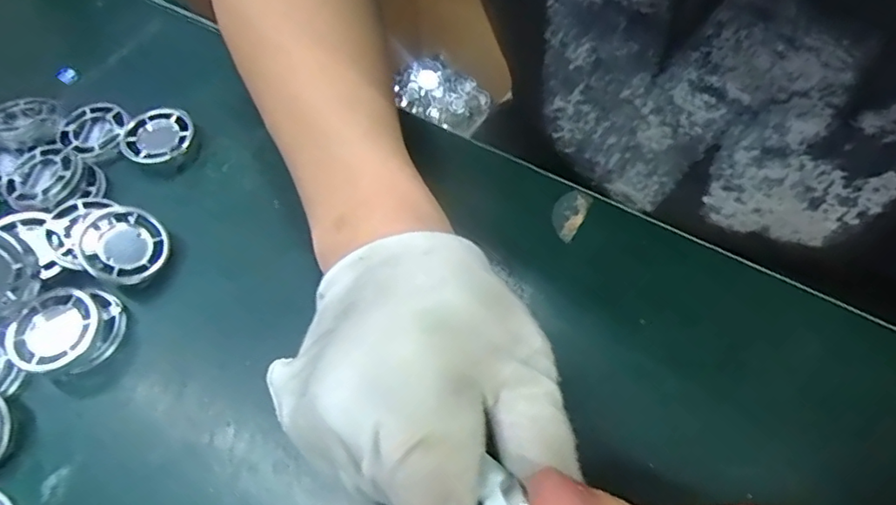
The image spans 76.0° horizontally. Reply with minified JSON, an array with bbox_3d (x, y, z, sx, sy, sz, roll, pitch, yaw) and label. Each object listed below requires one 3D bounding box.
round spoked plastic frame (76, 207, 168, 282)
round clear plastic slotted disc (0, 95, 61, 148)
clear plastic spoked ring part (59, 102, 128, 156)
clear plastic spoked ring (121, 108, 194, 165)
[{"bbox_3d":[-0.160,-0.003,0.282,0.040,0.011,0.036,41,61,2],"label":"round spoked plastic frame"},{"bbox_3d":[-0.238,-0.075,0.323,0.038,0.009,0.038,-1,63,2],"label":"round clear plastic slotted disc"},{"bbox_3d":[-0.201,-0.070,0.326,0.036,0.006,0.036,-1,63,2],"label":"clear plastic spoked ring part"},{"bbox_3d":[-0.162,-0.065,0.322,0.033,0.009,0.038,37,70,19],"label":"clear plastic spoked ring"}]

